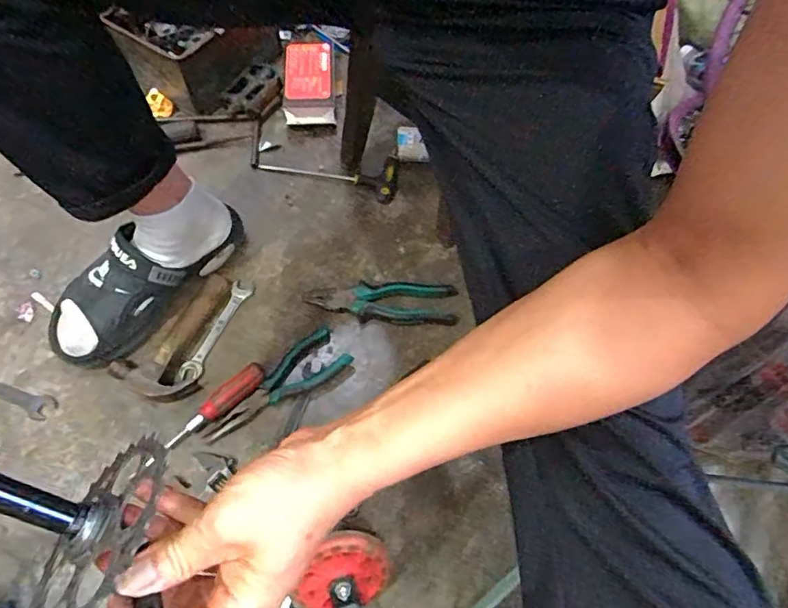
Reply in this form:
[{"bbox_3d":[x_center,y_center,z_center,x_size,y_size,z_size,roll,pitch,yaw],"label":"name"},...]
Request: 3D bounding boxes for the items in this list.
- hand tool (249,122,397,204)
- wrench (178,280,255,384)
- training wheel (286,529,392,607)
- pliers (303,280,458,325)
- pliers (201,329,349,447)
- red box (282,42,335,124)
[{"bbox_3d":[-0.106,-0.215,0.800,0.236,0.029,0.093,21,64,7],"label":"hand tool"},{"bbox_3d":[-0.229,0.033,0.686,0.027,0.004,0.145,28,66,-6],"label":"wrench"},{"bbox_3d":[-0.039,0.344,0.508,0.091,0.088,0.224,-9,64,-8],"label":"training wheel"},{"bbox_3d":[-0.016,0.000,0.700,0.193,0.027,0.058,1,63,-3],"label":"pliers"},{"bbox_3d":[-0.142,0.107,0.641,0.187,0.034,0.066,-37,70,-19],"label":"pliers"},{"bbox_3d":[-0.138,-0.355,0.855,0.077,0.039,0.150,-3,63,-5],"label":"red box"}]

